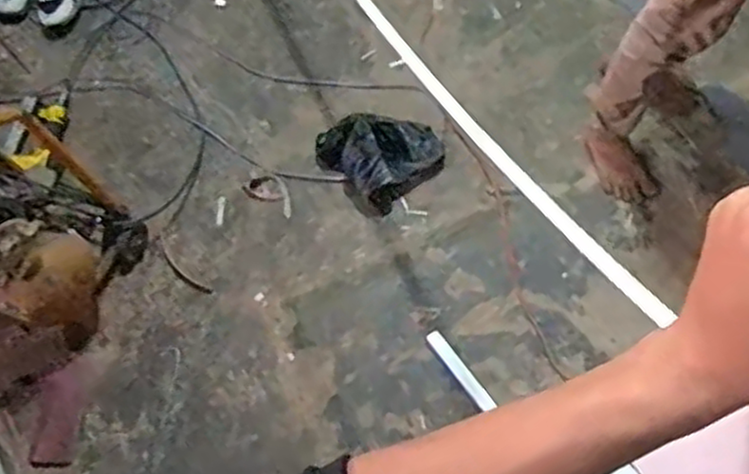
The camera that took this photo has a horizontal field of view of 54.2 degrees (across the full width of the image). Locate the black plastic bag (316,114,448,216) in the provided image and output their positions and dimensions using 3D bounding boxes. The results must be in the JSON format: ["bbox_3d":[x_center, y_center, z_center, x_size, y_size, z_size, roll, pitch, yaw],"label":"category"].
[{"bbox_3d":[0.018,-0.215,1.749,0.253,0.072,0.267,-36,68,-14],"label":"black plastic bag"}]

